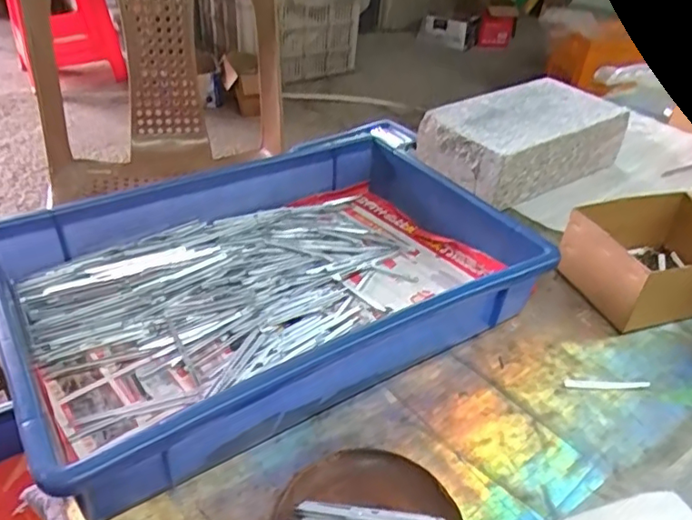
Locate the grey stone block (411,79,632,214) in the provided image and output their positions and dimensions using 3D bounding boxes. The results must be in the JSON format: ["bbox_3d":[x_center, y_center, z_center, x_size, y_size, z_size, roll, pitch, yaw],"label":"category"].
[{"bbox_3d":[0.227,-0.157,0.751,0.243,0.083,0.139,-20,44,-29],"label":"grey stone block"}]

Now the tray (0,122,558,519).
[{"bbox_3d":[-0.065,0.013,0.513,0.412,0.076,0.276,-20,44,-29],"label":"tray"}]

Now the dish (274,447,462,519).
[{"bbox_3d":[0.016,0.170,0.359,0.115,0.012,0.111,3,37,-2],"label":"dish"}]

